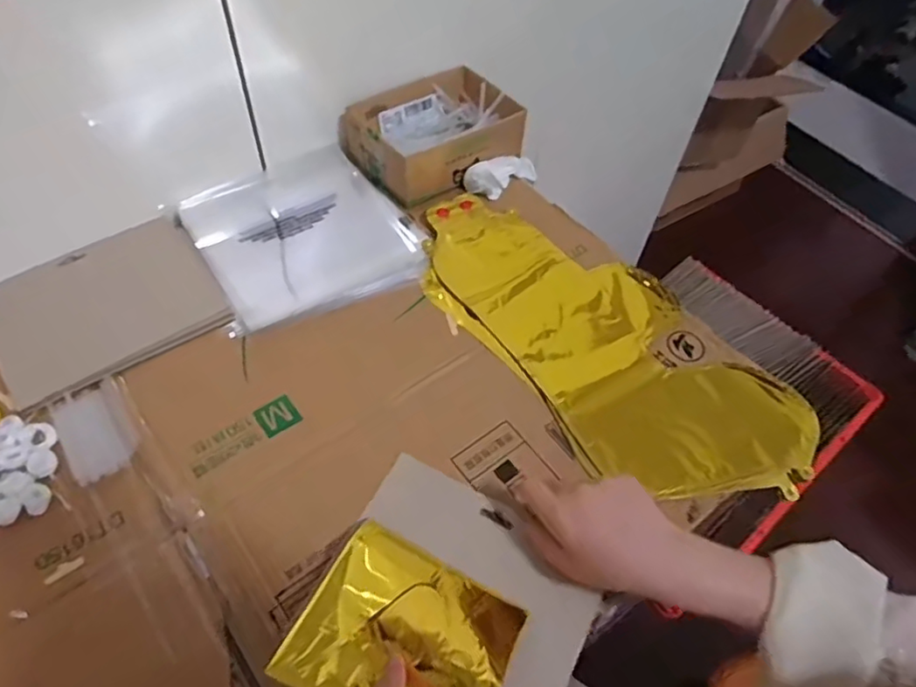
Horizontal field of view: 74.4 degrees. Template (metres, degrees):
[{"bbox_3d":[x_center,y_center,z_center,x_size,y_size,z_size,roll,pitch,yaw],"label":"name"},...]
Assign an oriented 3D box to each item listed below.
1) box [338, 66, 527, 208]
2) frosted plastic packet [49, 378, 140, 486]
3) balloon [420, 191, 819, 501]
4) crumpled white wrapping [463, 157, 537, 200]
[{"bbox_3d":[-0.028,-0.260,0.740,0.195,0.055,0.136,-29,61,-22],"label":"box"},{"bbox_3d":[-0.304,0.073,0.507,0.053,0.005,0.087,-29,61,-22],"label":"frosted plastic packet"},{"bbox_3d":[0.139,-0.016,0.611,0.212,0.013,0.434,-30,62,-23],"label":"balloon"},{"bbox_3d":[0.060,-0.208,0.736,0.108,0.033,0.037,-25,59,-36],"label":"crumpled white wrapping"}]

